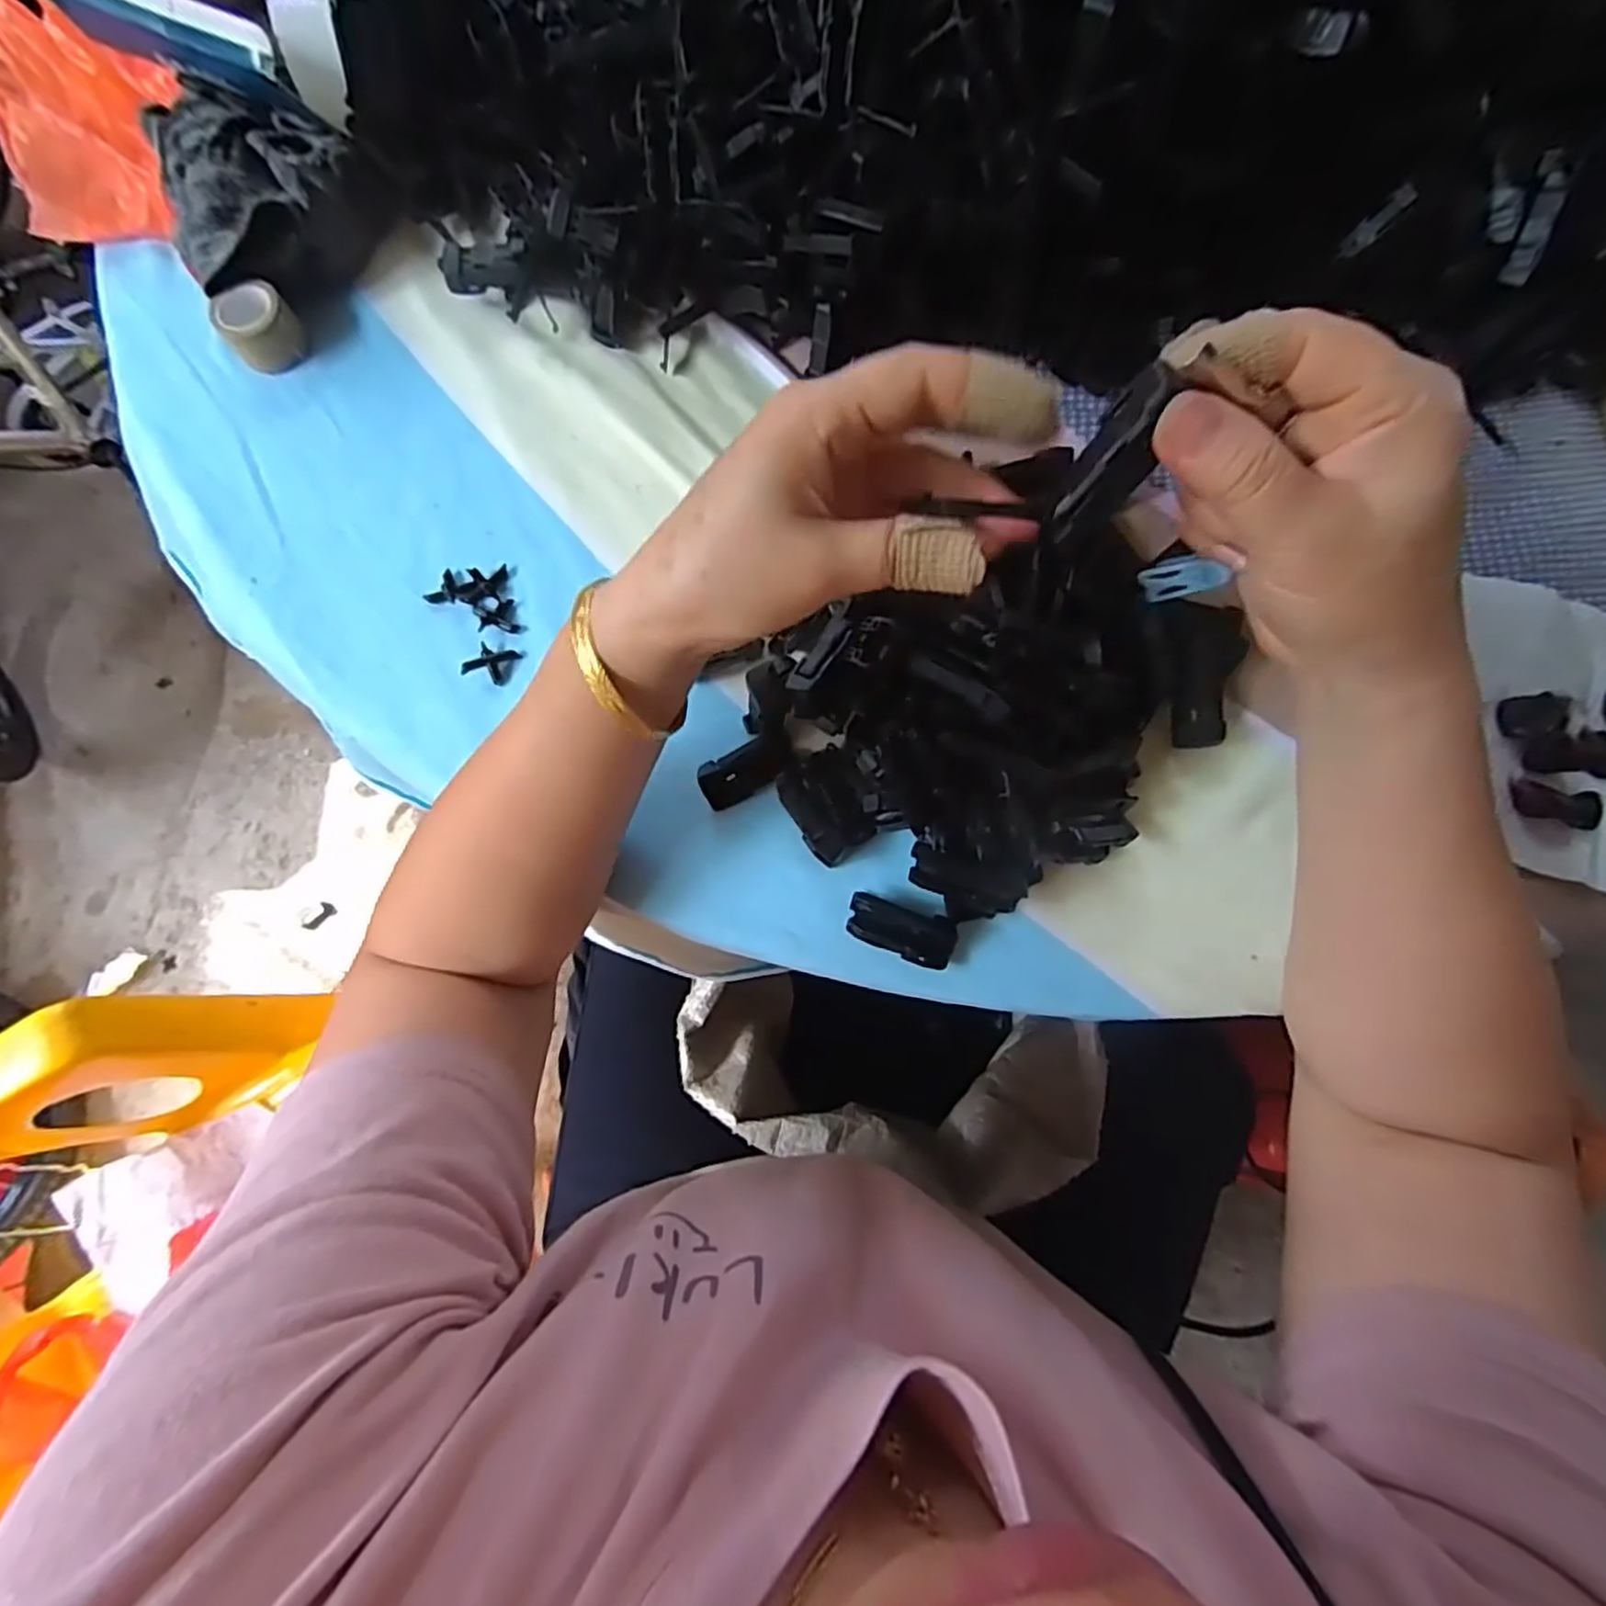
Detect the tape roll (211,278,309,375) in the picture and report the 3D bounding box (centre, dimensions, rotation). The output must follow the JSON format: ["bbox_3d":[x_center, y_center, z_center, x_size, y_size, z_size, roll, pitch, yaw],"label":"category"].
[{"bbox_3d":[-0.291,-0.256,0.394,0.036,0.027,0.036,0,77,1],"label":"tape roll"}]

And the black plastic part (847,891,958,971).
[{"bbox_3d":[0.042,0.055,0.317,0.046,0.013,0.021,18,78,5],"label":"black plastic part"}]

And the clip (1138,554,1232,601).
[{"bbox_3d":[0.139,-0.084,0.272,0.005,0.048,0.015,-12,102,-1],"label":"clip"}]

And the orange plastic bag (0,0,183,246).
[{"bbox_3d":[-0.411,-0.393,0.410,0.102,0.057,0.142,-20,78,-3],"label":"orange plastic bag"}]

